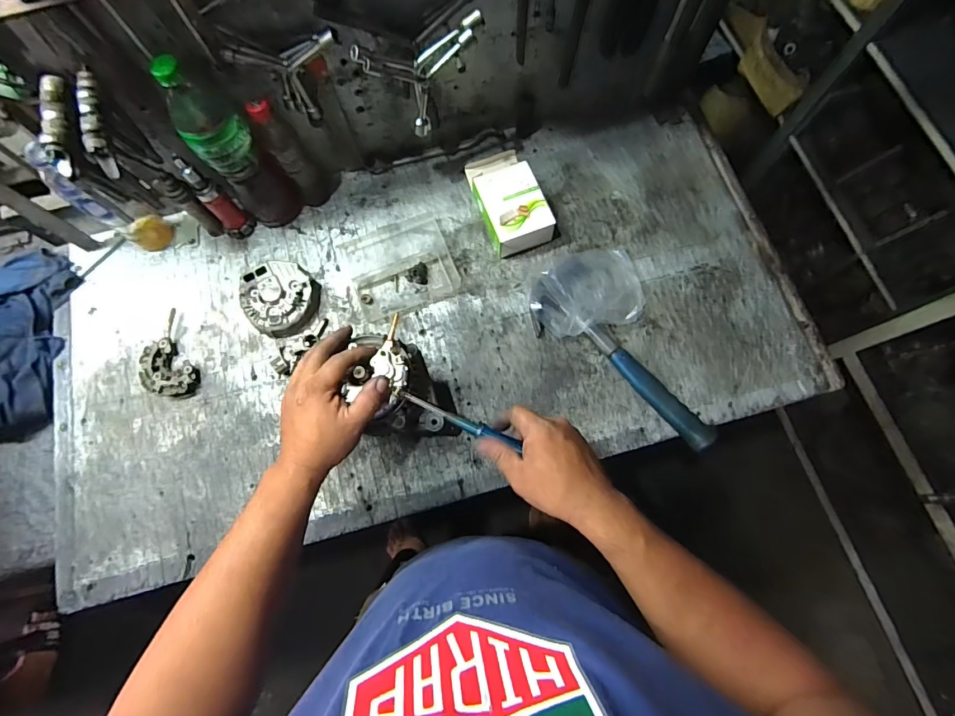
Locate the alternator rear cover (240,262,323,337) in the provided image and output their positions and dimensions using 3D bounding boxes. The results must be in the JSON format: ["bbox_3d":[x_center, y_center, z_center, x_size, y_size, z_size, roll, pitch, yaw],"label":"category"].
[{"bbox_3d":[-0.308,-0.093,0.677,0.113,0.038,0.114,42,80,11],"label":"alternator rear cover"}]

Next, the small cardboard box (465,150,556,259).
[{"bbox_3d":[0.048,-0.256,0.700,0.094,0.057,0.179,-22,76,-4],"label":"small cardboard box"}]

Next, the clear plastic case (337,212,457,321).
[{"bbox_3d":[-0.123,-0.152,0.701,0.162,0.017,0.147,-19,76,-3],"label":"clear plastic case"}]

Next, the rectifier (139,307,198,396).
[{"bbox_3d":[-0.478,0.001,0.661,0.070,0.020,0.136,-30,76,-6],"label":"rectifier"}]

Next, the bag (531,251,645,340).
[{"bbox_3d":[0.168,-0.103,0.658,0.175,0.057,0.126,-18,75,-3],"label":"bag"}]

